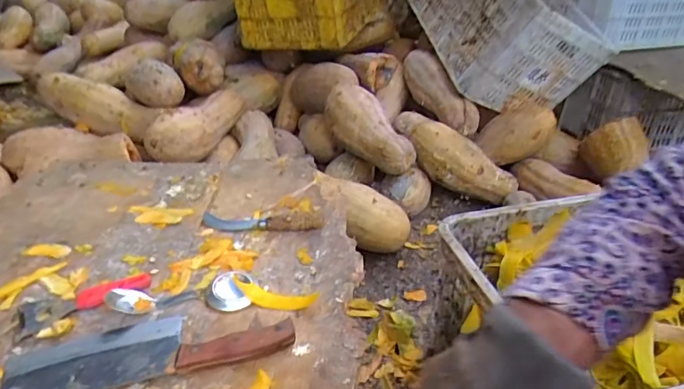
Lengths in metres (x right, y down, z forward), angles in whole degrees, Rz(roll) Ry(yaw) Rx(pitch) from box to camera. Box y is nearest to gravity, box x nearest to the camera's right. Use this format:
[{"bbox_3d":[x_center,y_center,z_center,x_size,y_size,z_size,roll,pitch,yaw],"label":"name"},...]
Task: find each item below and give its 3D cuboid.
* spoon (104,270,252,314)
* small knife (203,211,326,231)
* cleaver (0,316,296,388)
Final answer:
[{"bbox_3d":[-0.196,0.117,0.603,0.162,0.025,0.054,0,34,-7],"label":"spoon"},{"bbox_3d":[-0.119,0.035,0.730,0.180,0.034,0.042,3,33,-2],"label":"small knife"},{"bbox_3d":[-0.205,0.159,0.532,0.289,0.030,0.088,-7,35,-16],"label":"cleaver"}]

